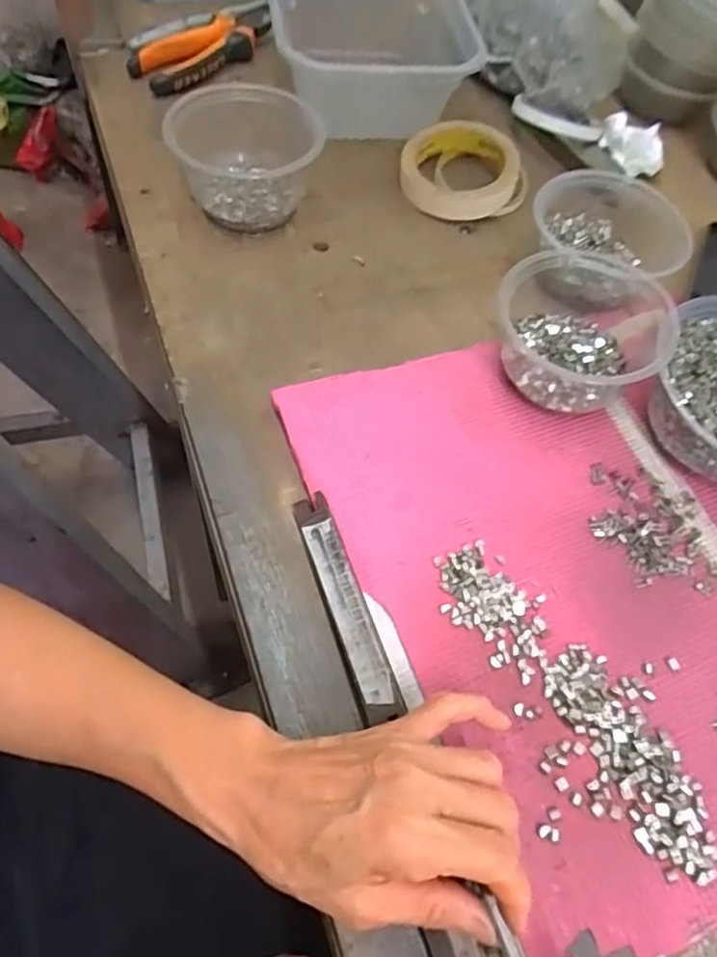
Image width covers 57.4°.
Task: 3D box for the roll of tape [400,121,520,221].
[{"bbox_3d":[0.088,-0.267,0.569,0.096,0.031,0.096,2,62,-3],"label":"roll of tape"}]

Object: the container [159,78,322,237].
[{"bbox_3d":[-0.089,-0.252,0.516,0.114,0.067,0.101,0,61,-7],"label":"container"}]

